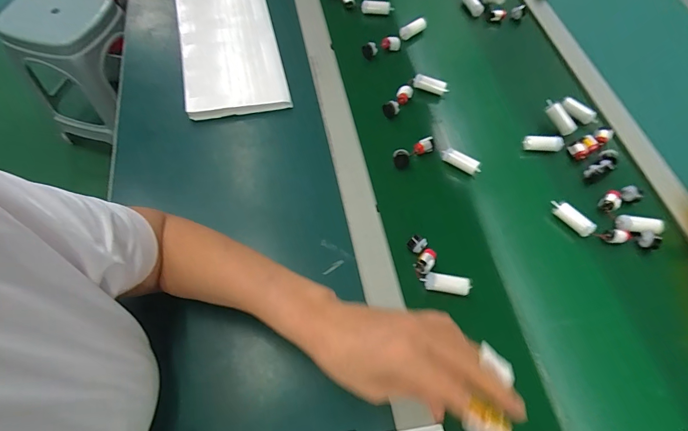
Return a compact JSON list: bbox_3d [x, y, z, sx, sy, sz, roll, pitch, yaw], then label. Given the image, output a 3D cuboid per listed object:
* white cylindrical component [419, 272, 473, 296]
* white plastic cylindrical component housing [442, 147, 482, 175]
[{"bbox_3d":[0.123,0.081,0.443,0.058,0.013,0.019,10,61,2],"label":"white cylindrical component"},{"bbox_3d":[0.168,-0.079,0.530,0.056,0.016,0.015,28,63,12],"label":"white plastic cylindrical component housing"}]

